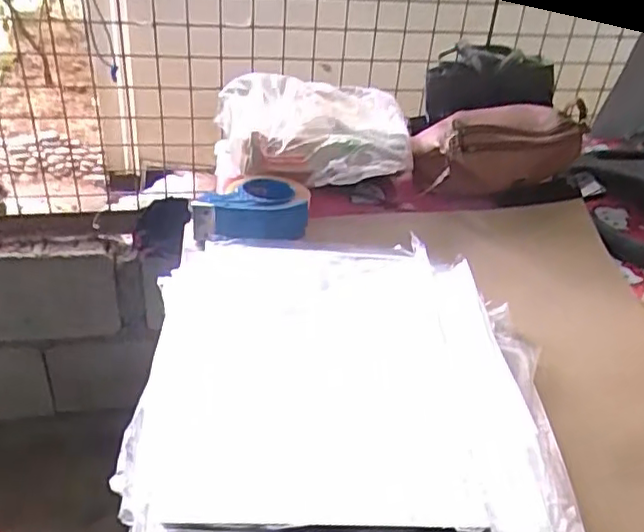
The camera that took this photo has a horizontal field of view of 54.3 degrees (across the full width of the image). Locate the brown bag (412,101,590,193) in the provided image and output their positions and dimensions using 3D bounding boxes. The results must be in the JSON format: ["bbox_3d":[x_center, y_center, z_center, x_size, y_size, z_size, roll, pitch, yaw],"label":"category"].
[{"bbox_3d":[0.300,-0.194,1.058,0.273,0.133,0.137,-5,35,-15],"label":"brown bag"}]

